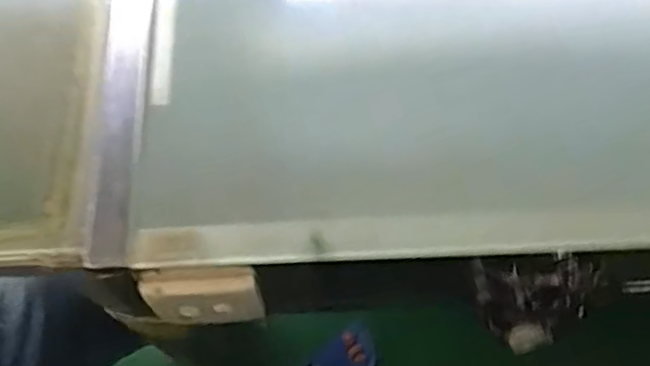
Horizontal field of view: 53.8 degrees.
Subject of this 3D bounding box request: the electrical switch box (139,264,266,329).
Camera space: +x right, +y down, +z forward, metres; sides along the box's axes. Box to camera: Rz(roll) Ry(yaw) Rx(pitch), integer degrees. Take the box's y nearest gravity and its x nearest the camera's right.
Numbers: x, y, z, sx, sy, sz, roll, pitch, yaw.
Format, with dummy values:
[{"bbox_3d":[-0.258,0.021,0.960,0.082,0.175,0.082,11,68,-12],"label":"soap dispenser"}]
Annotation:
[{"bbox_3d":[-0.098,0.094,0.524,0.088,0.084,0.026,-6,64,-2],"label":"electrical switch box"}]

